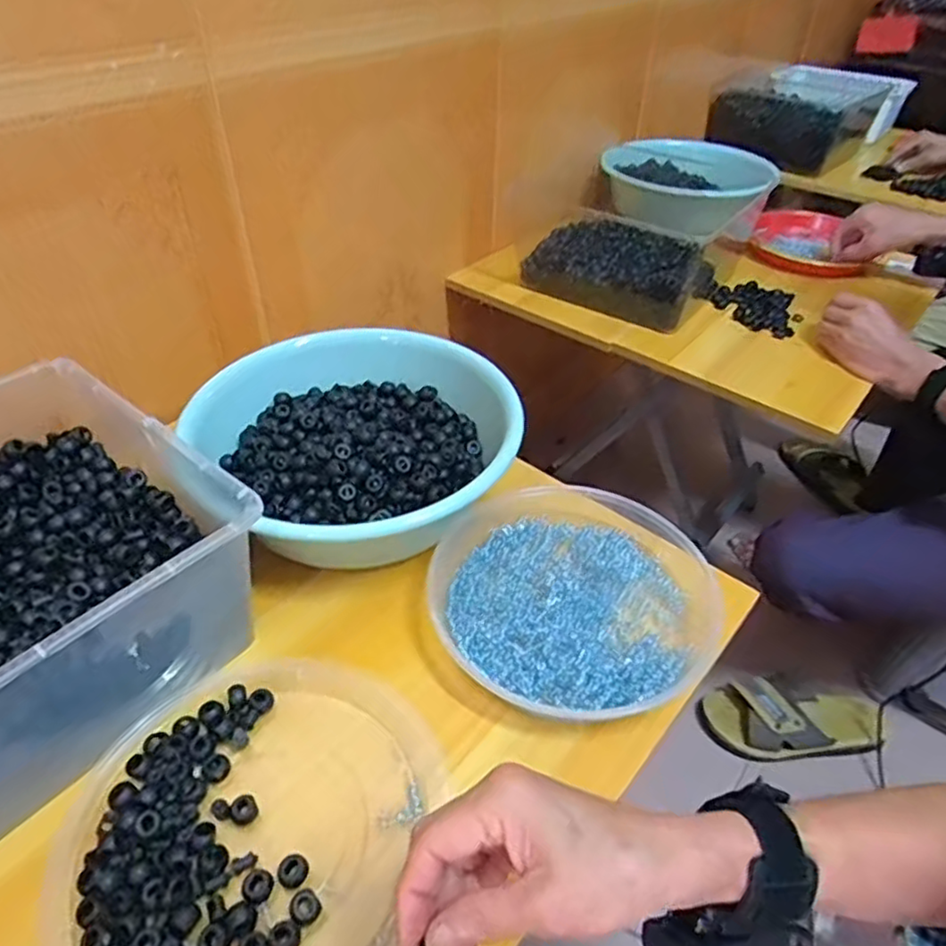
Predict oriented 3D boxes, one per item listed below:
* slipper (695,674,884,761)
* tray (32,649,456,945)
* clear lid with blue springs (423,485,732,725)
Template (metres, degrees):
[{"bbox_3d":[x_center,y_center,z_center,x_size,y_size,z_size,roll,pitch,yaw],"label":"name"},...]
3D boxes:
[{"bbox_3d":[0.484,0.367,0.992,0.272,0.064,0.124,5,42,4],"label":"slipper"},{"bbox_3d":[-0.142,0.221,0.423,0.222,0.020,0.236,1,42,-1],"label":"tray"},{"bbox_3d":[0.081,0.100,0.553,0.229,0.037,0.229,1,42,-1],"label":"clear lid with blue springs"}]

